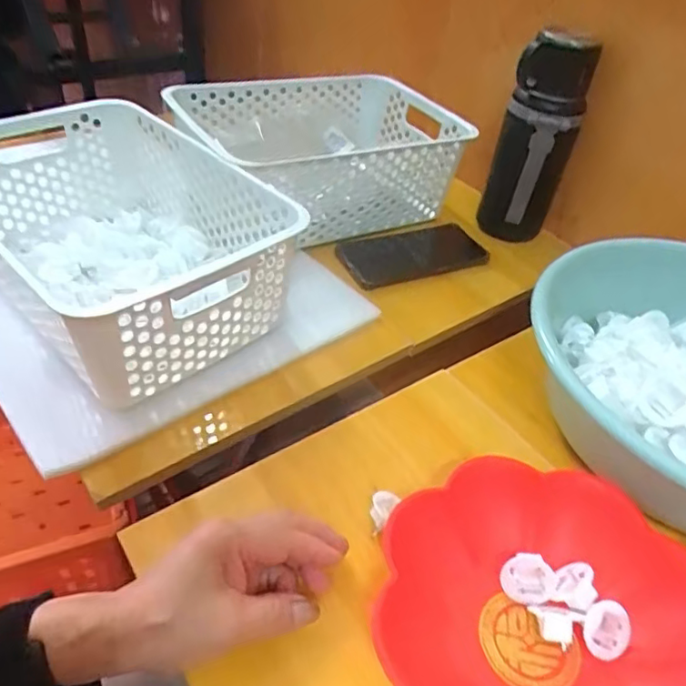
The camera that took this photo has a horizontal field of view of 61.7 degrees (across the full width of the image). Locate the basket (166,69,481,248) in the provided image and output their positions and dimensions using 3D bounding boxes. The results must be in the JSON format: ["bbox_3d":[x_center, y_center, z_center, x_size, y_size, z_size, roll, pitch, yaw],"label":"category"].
[{"bbox_3d":[-0.026,-0.223,0.688,0.323,0.113,0.214,-20,49,-27],"label":"basket"}]

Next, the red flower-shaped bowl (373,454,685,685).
[{"bbox_3d":[0.120,0.166,0.337,0.186,0.043,0.194,4,43,-4],"label":"red flower-shaped bowl"}]

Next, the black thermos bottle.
[{"bbox_3d":[0.215,-0.220,0.649,0.081,0.219,0.062,19,44,13],"label":"black thermos bottle"}]

